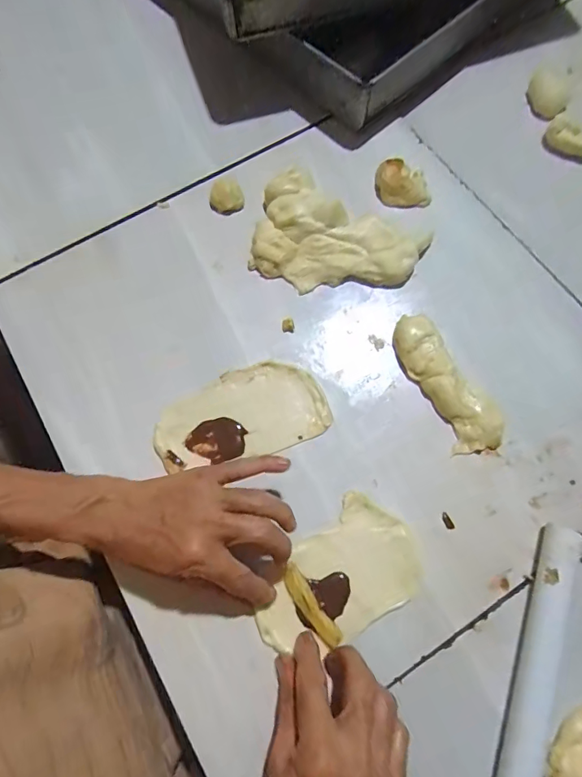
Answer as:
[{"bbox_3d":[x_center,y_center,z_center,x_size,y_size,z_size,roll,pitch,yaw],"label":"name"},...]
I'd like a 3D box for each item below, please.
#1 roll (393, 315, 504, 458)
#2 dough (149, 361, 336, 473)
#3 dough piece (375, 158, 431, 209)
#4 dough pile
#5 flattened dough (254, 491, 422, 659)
[{"bbox_3d":[0.140,-0.006,0.388,0.049,0.023,0.134,-24,73,-6],"label":"roll"},{"bbox_3d":[-0.046,0.023,0.393,0.154,0.008,0.081,-17,72,-4],"label":"dough"},{"bbox_3d":[0.120,-0.223,0.459,0.057,0.018,0.047,2,72,3],"label":"dough piece"},{"bbox_3d":[0.040,-0.144,0.430,0.164,0.027,0.108,28,75,11],"label":"dough pile"},{"bbox_3d":[0.041,0.160,0.349,0.136,0.004,0.086,-42,75,-11],"label":"flattened dough"}]

